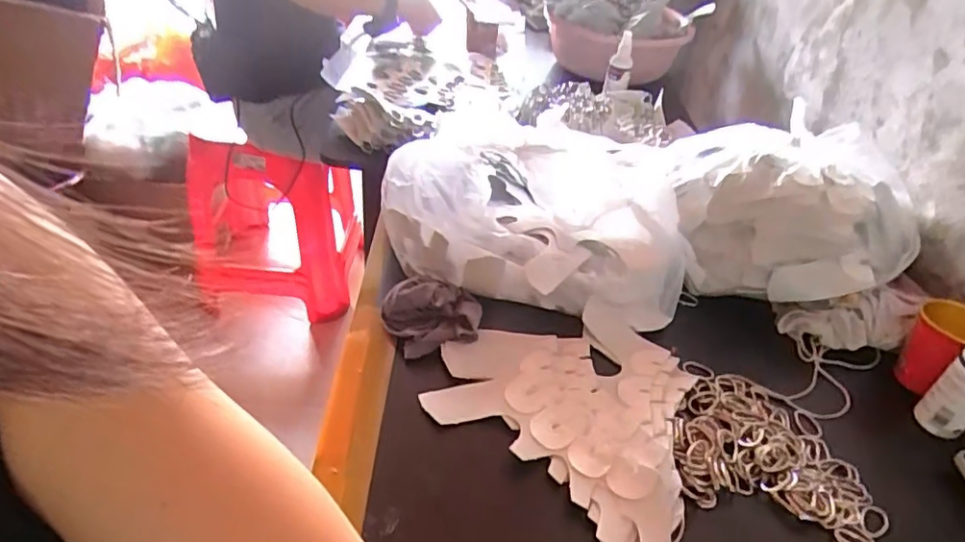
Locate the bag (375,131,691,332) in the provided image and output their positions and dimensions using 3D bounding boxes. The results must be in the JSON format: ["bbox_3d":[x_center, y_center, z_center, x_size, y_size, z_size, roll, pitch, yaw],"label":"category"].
[{"bbox_3d":[0.055,-0.063,0.645,0.301,0.120,0.195,11,40,5],"label":"bag"}]

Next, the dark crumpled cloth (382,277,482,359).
[{"bbox_3d":[-0.046,0.040,0.571,0.090,0.039,0.074,-7,41,-16],"label":"dark crumpled cloth"}]

